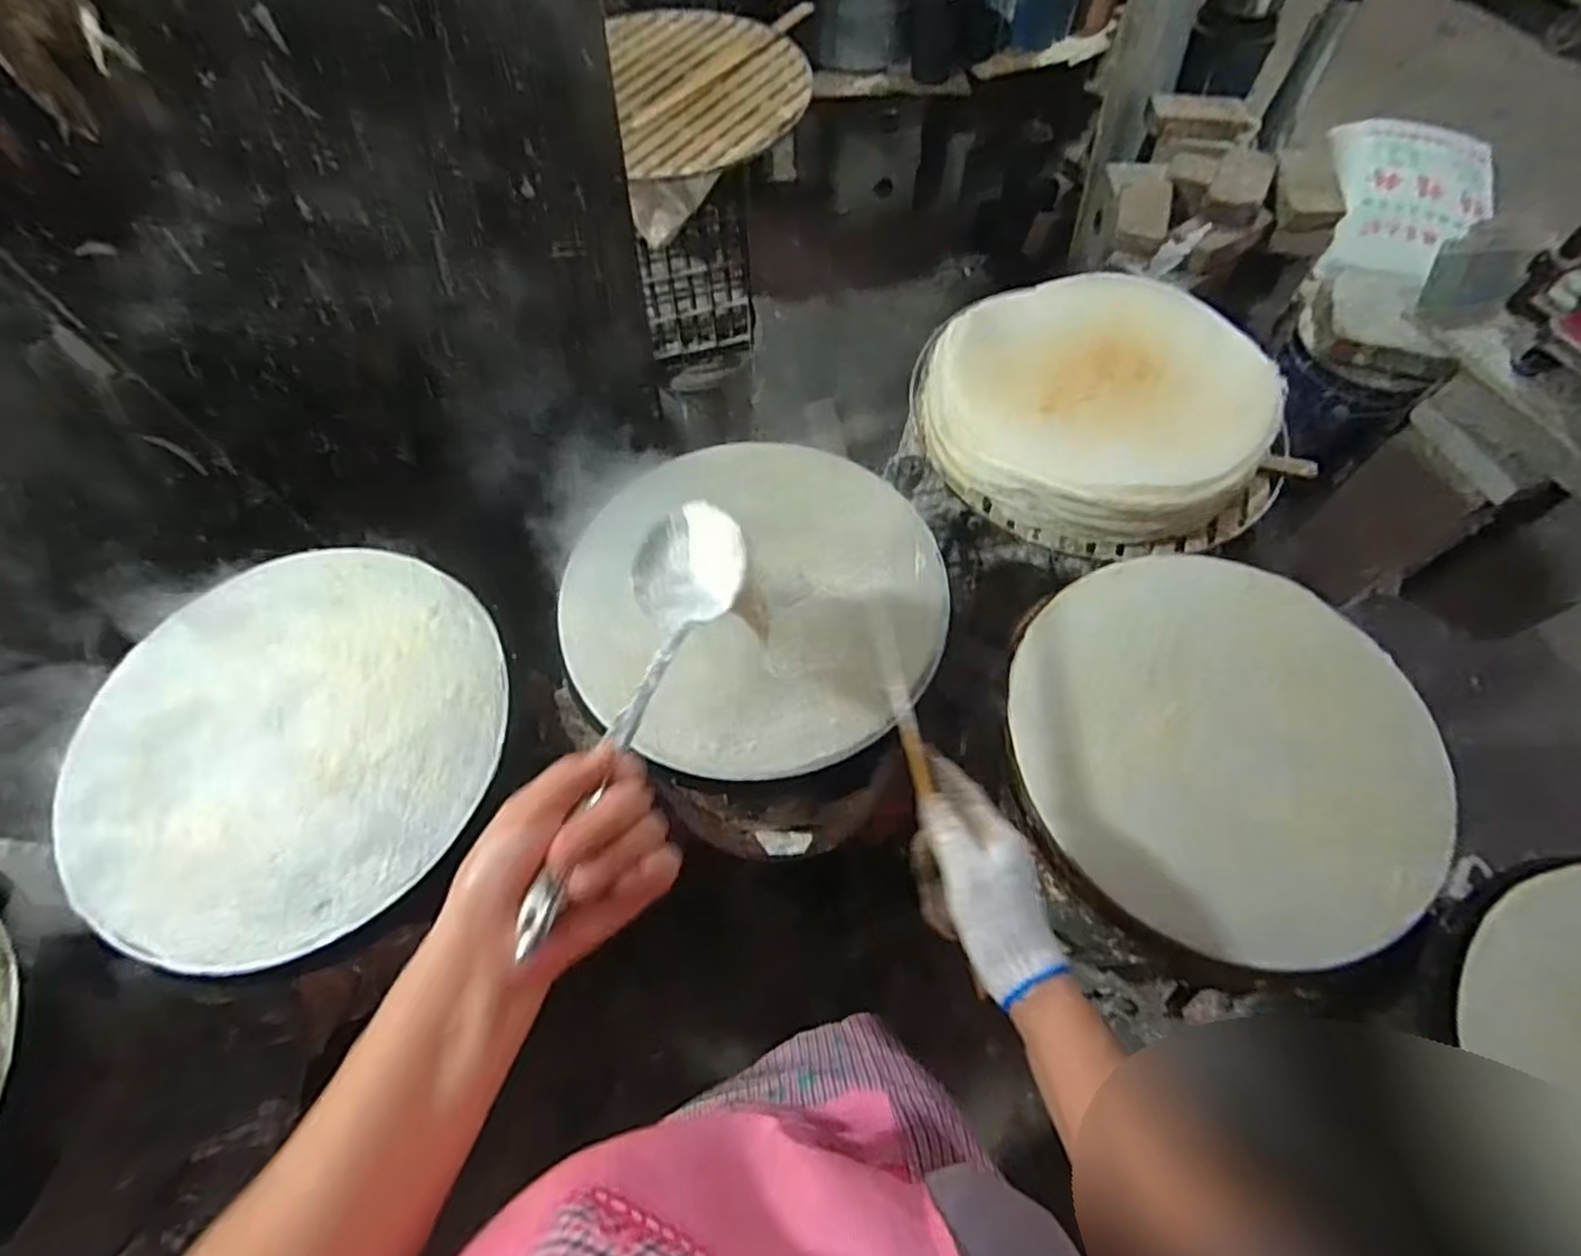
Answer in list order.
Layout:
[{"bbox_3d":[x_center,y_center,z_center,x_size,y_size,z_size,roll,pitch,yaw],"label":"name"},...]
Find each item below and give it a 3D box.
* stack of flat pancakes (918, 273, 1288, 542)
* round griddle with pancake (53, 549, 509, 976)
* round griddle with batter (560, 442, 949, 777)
[{"bbox_3d":[0.369,-0.299,0.882,0.413,0.105,0.379,23,65,11],"label":"stack of flat pancakes"},{"bbox_3d":[-0.445,0.097,0.637,0.367,0.028,0.355,0,63,0],"label":"round griddle with pancake"},{"bbox_3d":[-0.035,-0.026,0.690,0.369,0.059,0.324,-8,63,-4],"label":"round griddle with batter"}]

